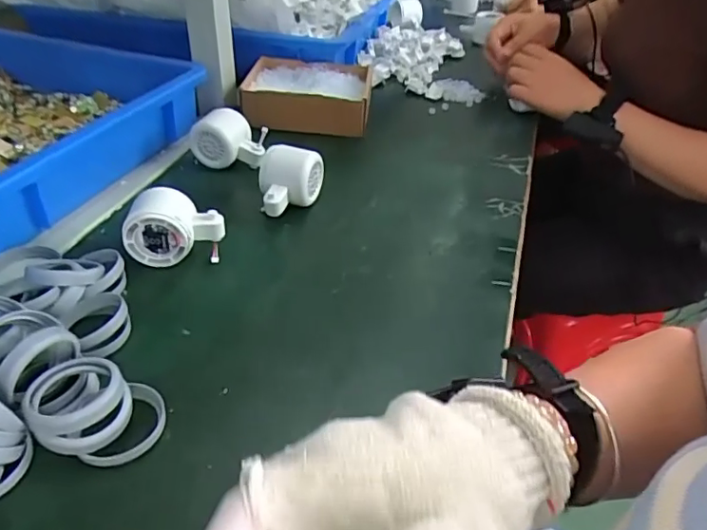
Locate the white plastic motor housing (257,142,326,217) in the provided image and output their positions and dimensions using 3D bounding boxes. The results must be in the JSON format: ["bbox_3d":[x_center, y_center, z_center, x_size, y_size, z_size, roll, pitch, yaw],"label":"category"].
[{"bbox_3d":[-0.064,-0.083,0.565,0.065,0.054,0.066,0,39,-4],"label":"white plastic motor housing"}]

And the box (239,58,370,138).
[{"bbox_3d":[-0.063,-0.239,0.761,0.168,0.048,0.141,5,39,2],"label":"box"}]

